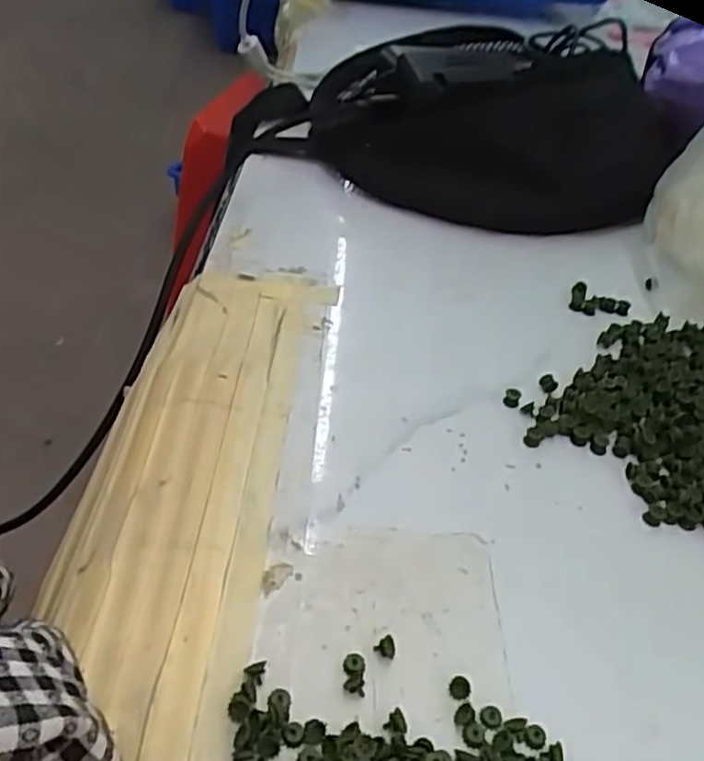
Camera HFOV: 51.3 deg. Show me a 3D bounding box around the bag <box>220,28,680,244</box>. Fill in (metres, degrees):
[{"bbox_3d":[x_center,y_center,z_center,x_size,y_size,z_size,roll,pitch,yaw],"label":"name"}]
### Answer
[{"bbox_3d":[0.072,-0.190,0.503,0.279,0.078,0.170,16,43,10],"label":"bag"}]

